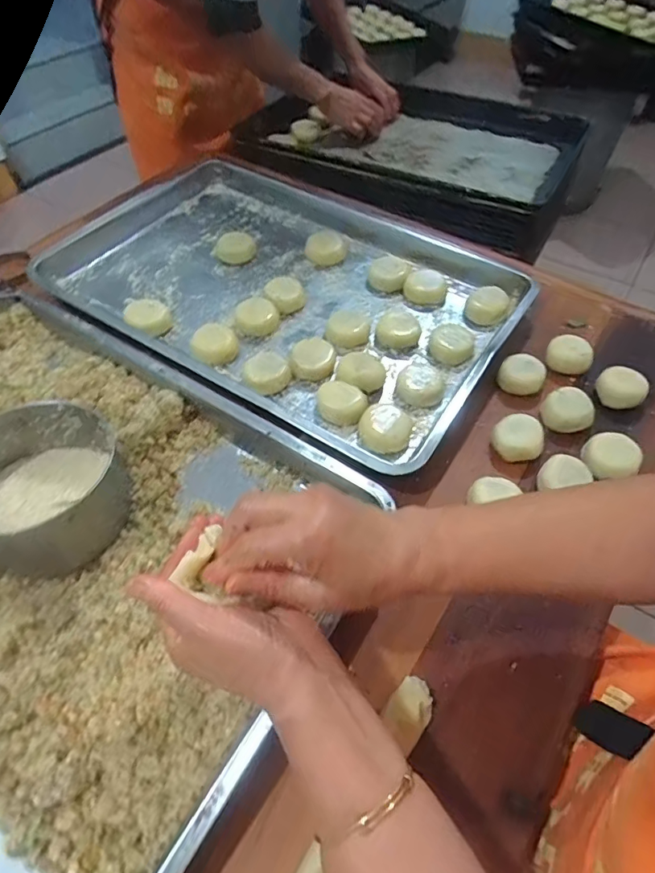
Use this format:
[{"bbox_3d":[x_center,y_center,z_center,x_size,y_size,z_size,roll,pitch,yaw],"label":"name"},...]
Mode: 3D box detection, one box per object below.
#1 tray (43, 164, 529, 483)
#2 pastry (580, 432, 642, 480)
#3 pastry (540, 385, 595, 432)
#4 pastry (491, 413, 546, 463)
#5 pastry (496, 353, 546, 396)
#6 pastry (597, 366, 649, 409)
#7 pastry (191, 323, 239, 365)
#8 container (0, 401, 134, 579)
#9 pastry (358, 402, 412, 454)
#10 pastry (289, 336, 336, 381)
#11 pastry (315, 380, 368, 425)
[{"bbox_3d":[-0.078,-0.226,0.682,0.630,0.043,0.410,30,56,17],"label":"tray"},{"bbox_3d":[0.300,0.020,0.522,0.054,0.020,0.045,-3,53,-7],"label":"pastry"},{"bbox_3d":[0.276,-0.027,0.567,0.055,0.038,0.047,38,59,22],"label":"pastry"},{"bbox_3d":[0.209,0.003,0.542,0.053,0.037,0.051,29,56,17],"label":"pastry"},{"bbox_3d":[0.233,-0.073,0.594,0.050,0.037,0.043,29,56,17],"label":"pastry"},{"bbox_3d":[0.346,-0.057,0.581,0.052,0.022,0.053,2,53,-3],"label":"pastry"},{"bbox_3d":[-0.139,-0.114,0.607,0.051,0.021,0.048,2,53,-3],"label":"pastry"},{"bbox_3d":[-0.257,0.045,0.446,0.136,0.069,0.139,2,53,-3],"label":"container"},{"bbox_3d":[0.062,-0.008,0.537,0.055,0.026,0.053,13,53,5],"label":"pastry"},{"bbox_3d":[-0.017,-0.094,0.603,0.052,0.021,0.058,10,53,3],"label":"pastry"},{"bbox_3d":[0.017,-0.041,0.553,0.054,0.033,0.042,17,54,8],"label":"pastry"}]

